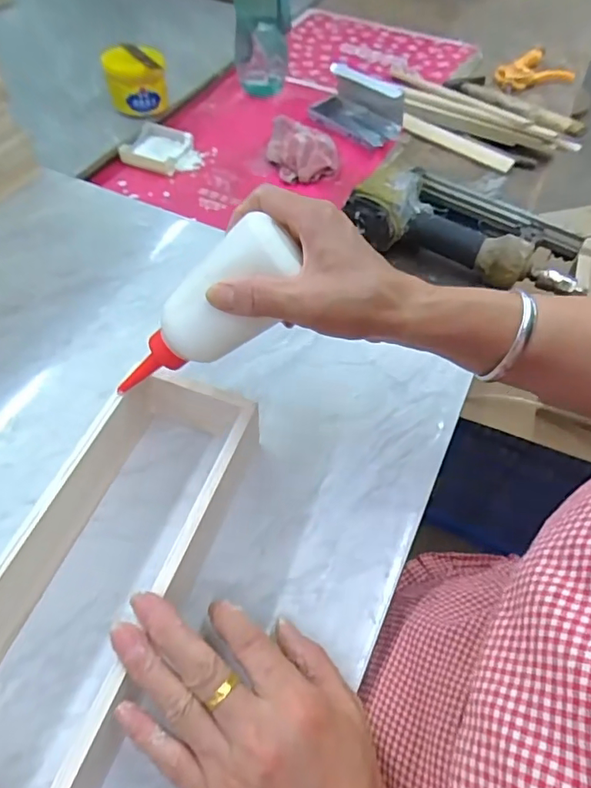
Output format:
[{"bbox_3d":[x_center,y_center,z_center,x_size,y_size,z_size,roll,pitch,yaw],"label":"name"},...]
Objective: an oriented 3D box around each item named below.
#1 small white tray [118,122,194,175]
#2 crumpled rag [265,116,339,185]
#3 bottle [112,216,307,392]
[{"bbox_3d":[-0.185,-0.327,0.692,0.077,0.023,0.076,18,56,10],"label":"small white tray"},{"bbox_3d":[0.011,-0.312,0.677,0.091,0.038,0.092,0,55,-3],"label":"crumpled rag"},{"bbox_3d":[-0.062,-0.047,0.340,0.040,0.152,0.046,17,38,-48],"label":"bottle"}]

